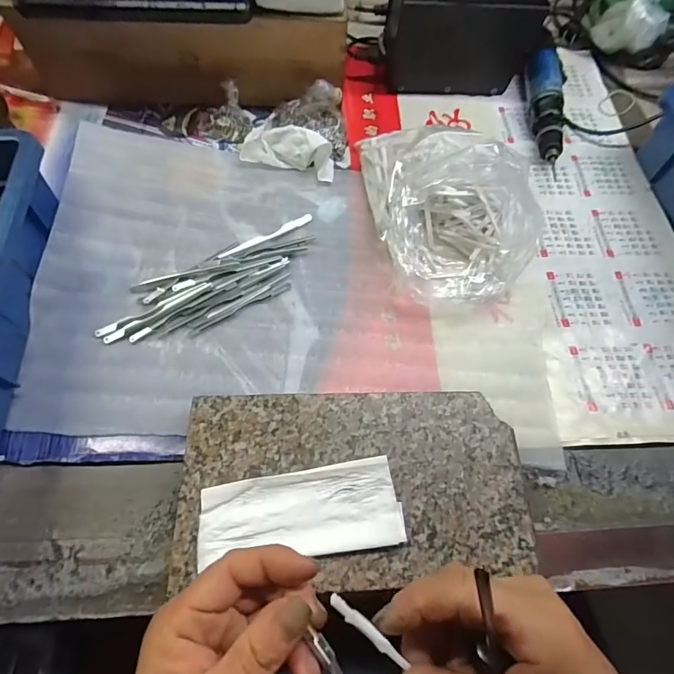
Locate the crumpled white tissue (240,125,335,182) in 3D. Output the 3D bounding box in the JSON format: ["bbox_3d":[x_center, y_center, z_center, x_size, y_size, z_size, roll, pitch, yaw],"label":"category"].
[{"bbox_3d":[-0.051,-0.199,0.442,0.099,0.040,0.044,10,65,2],"label":"crumpled white tissue"}]

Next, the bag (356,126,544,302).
[{"bbox_3d":[0.103,-0.134,0.398,0.128,0.078,0.203,-6,66,-6],"label":"bag"}]

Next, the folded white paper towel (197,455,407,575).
[{"bbox_3d":[-0.025,0.118,0.279,0.132,0.009,0.053,-6,62,-5],"label":"folded white paper towel"}]

